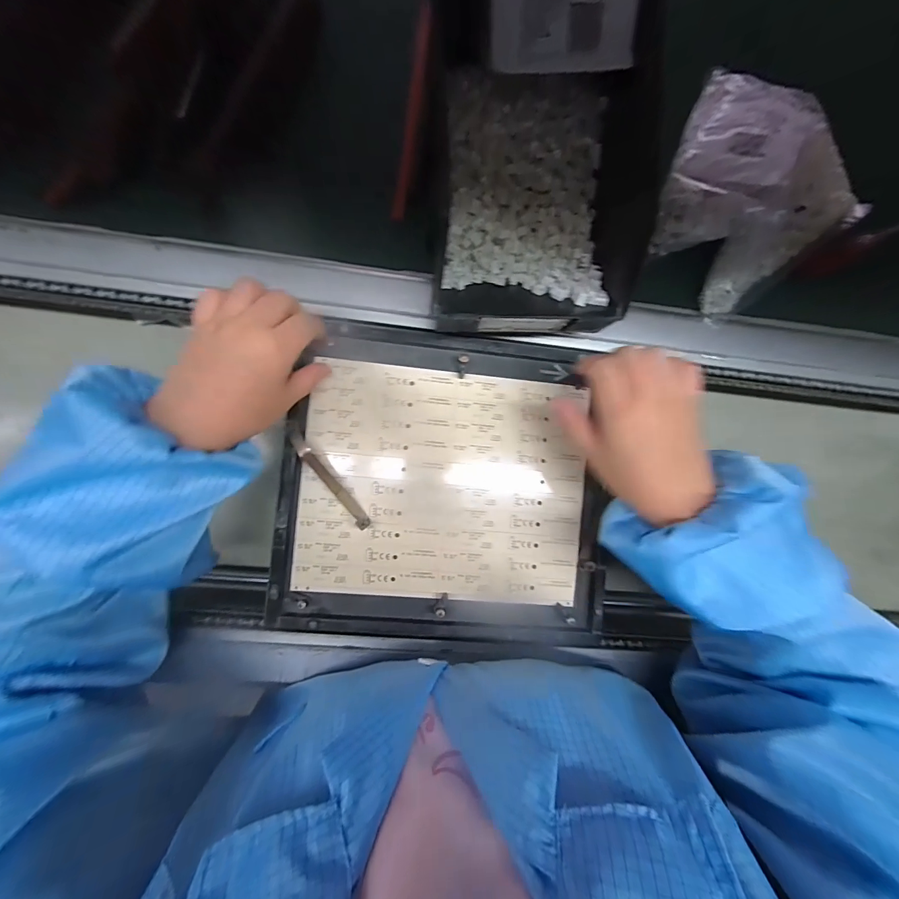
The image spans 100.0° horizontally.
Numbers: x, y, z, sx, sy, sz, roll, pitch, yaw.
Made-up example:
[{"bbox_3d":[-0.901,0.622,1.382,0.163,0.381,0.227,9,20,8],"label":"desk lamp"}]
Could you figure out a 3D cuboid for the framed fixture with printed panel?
[{"bbox_3d":[0.001,0.028,0.350,0.290,0.027,0.262,5,85,-4],"label":"framed fixture with printed panel"}]

